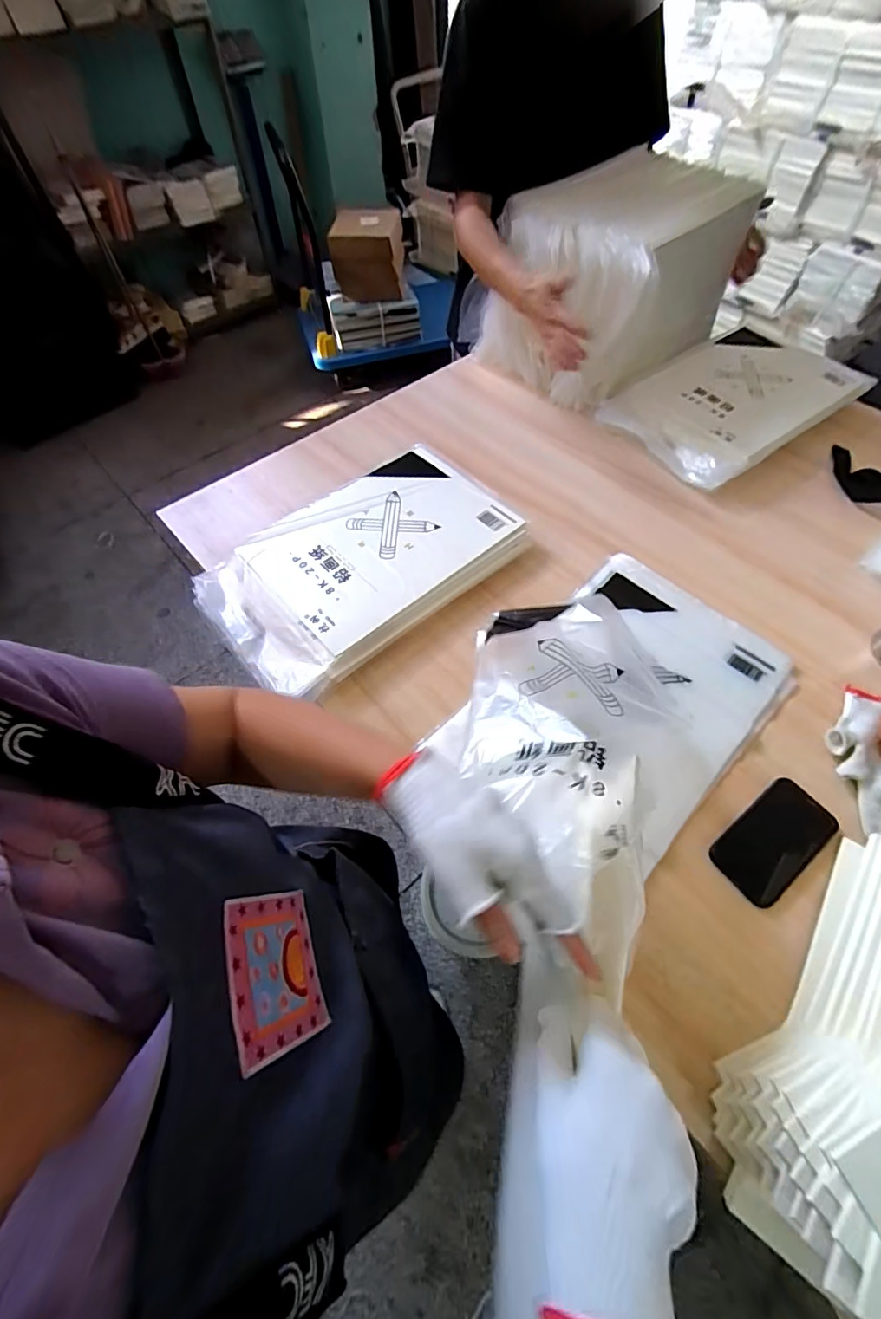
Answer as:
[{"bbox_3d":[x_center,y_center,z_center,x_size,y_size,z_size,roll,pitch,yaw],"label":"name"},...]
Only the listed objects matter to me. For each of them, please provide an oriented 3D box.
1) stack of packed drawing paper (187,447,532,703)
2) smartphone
[{"bbox_3d":[-0.117,-0.148,0.761,0.454,0.064,0.290,-38,66,-17],"label":"stack of packed drawing paper"},{"bbox_3d":[0.383,0.206,0.557,0.150,0.006,0.075,-34,65,-17],"label":"smartphone"}]

